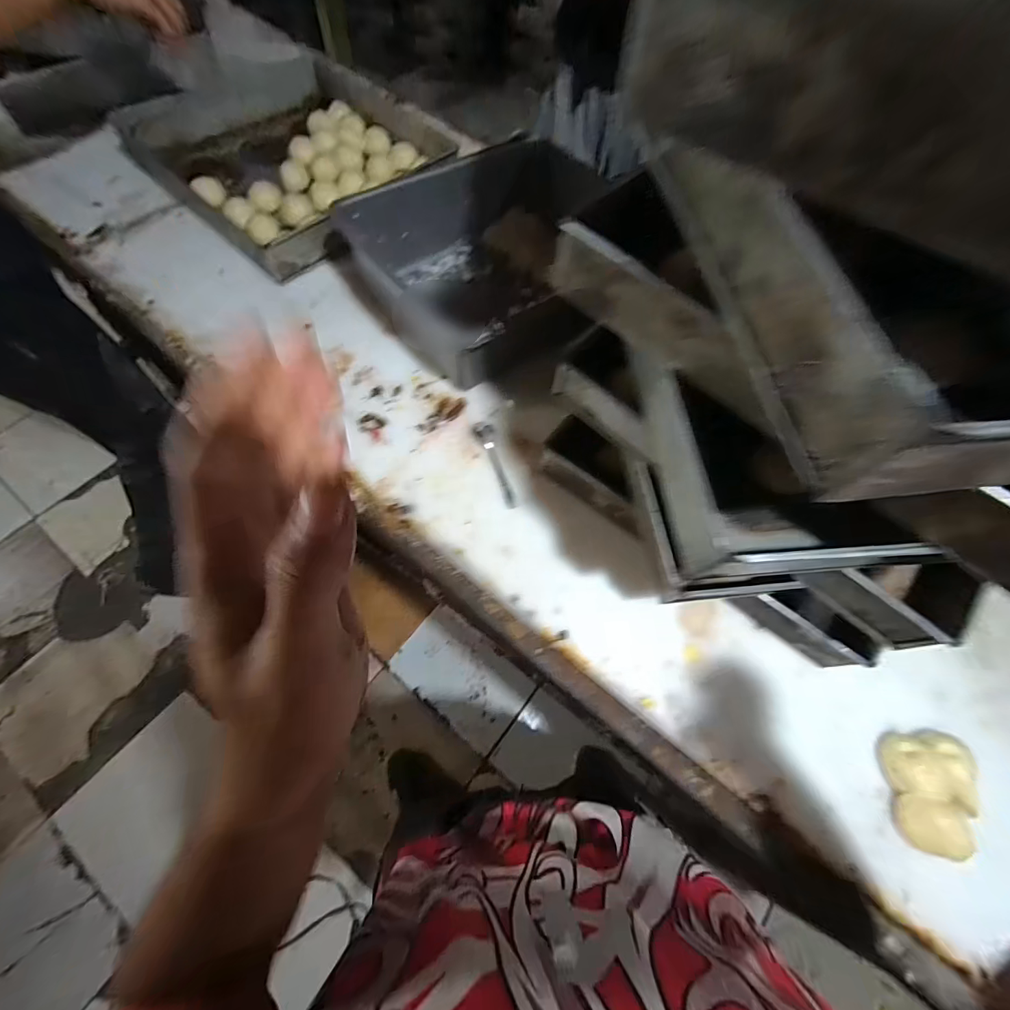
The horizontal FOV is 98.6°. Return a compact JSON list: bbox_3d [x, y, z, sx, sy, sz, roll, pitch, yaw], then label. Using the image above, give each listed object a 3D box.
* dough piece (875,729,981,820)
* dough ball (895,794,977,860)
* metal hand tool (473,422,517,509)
[{"bbox_3d":[0.430,0.264,0.444,0.074,0.034,0.065,17,65,3],"label":"dough piece"},{"bbox_3d":[0.414,0.309,0.419,0.047,0.038,0.049,2,65,-4],"label":"dough ball"},{"bbox_3d":[-0.015,-0.056,0.577,0.026,0.012,0.135,-12,67,-10],"label":"metal hand tool"}]

